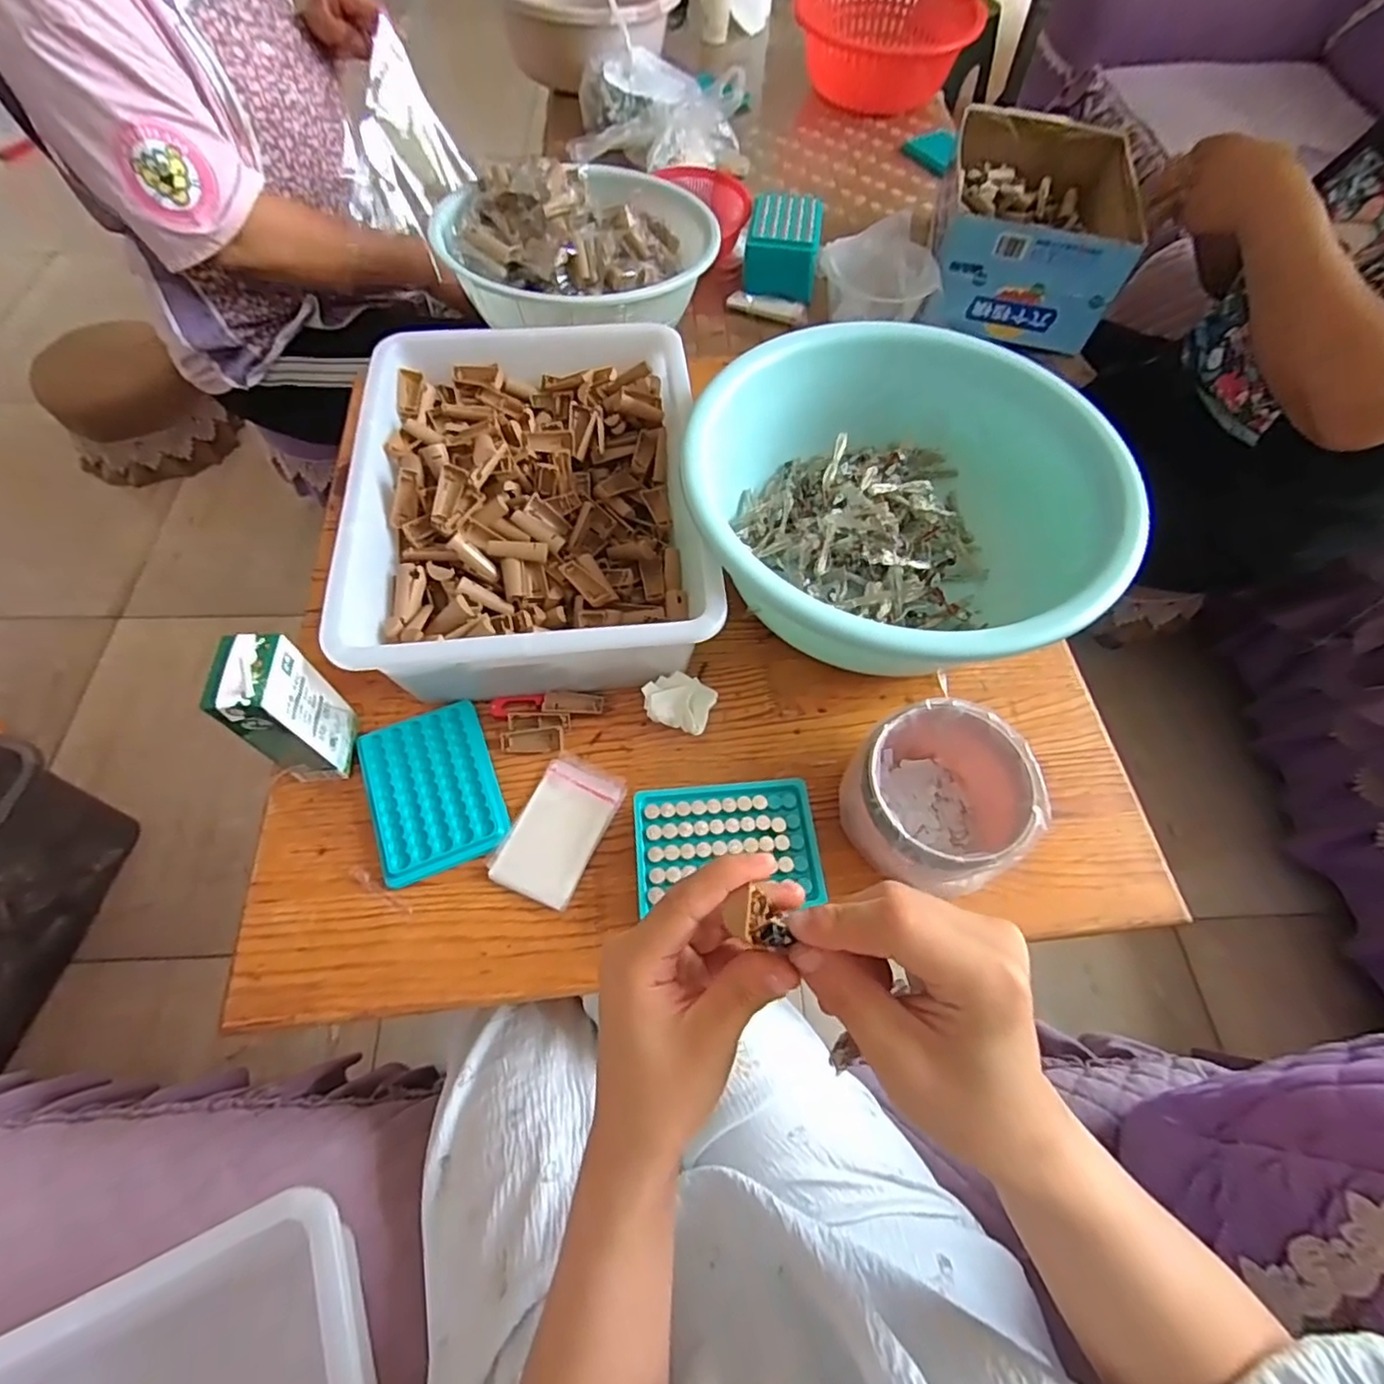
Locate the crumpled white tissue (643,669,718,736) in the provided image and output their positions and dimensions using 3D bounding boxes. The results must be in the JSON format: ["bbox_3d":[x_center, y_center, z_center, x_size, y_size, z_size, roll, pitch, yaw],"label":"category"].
[{"bbox_3d":[-0.010,0.008,0.538,0.057,0.030,0.045,15,62,5],"label":"crumpled white tissue"}]

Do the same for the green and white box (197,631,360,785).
[{"bbox_3d":[-0.291,0.016,0.463,0.040,0.139,0.055,-2,62,-4],"label":"green and white box"}]

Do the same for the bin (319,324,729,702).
[{"bbox_3d":[-0.139,-0.166,0.579,0.279,0.113,0.359,-5,62,-5],"label":"bin"}]

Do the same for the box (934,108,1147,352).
[{"bbox_3d":[0.448,-0.630,0.864,0.219,0.123,0.313,13,62,4],"label":"box"}]

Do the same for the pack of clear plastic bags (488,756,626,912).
[{"bbox_3d":[-0.102,0.104,0.497,0.066,0.007,0.111,22,63,9],"label":"pack of clear plastic bags"}]

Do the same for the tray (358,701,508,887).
[{"bbox_3d":[-0.205,0.076,0.505,0.095,0.014,0.129,-19,64,-12],"label":"tray"}]

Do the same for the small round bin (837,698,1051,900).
[{"bbox_3d":[0.181,0.083,0.473,0.116,0.088,0.121,1,62,-2],"label":"small round bin"}]

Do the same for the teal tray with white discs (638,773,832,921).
[{"bbox_3d":[0.025,0.107,0.465,0.131,0.008,0.087,-2,63,-4],"label":"teal tray with white discs"}]

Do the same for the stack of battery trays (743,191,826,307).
[{"bbox_3d":[0.122,-0.598,0.862,0.096,0.065,0.116,7,62,1],"label":"stack of battery trays"}]

